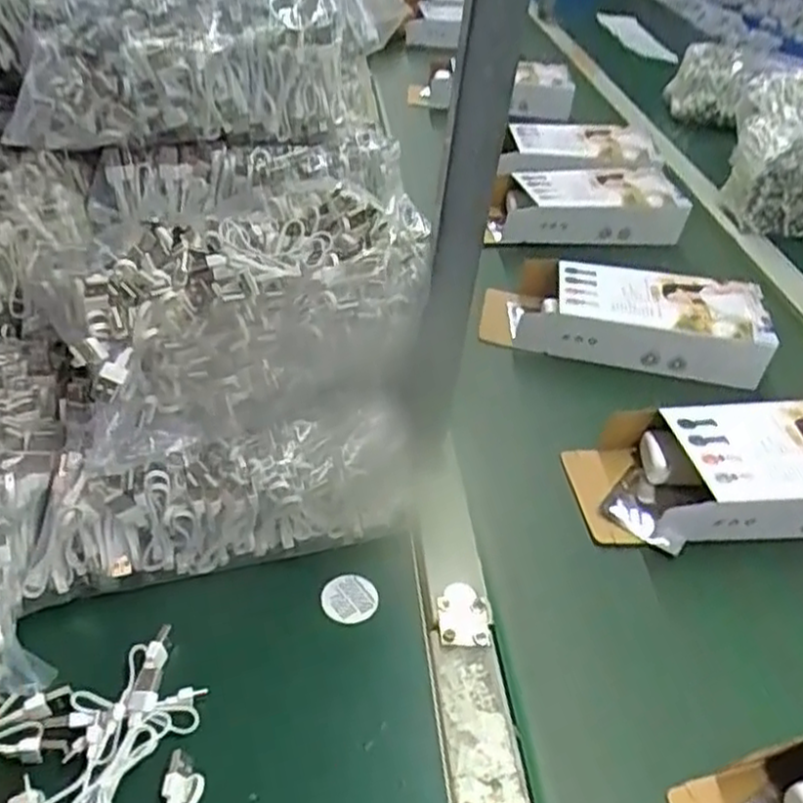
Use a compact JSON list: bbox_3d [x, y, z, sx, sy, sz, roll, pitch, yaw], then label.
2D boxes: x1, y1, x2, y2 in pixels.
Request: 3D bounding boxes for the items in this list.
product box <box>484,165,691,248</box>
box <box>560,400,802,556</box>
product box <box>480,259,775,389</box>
[{"bbox_3d":[0.210,-0.234,0.901,0.224,0.061,0.106,-3,40,-11],"label":"product box"},{"bbox_3d":[0.260,0.054,0.560,0.255,0.059,0.112,-1,40,-6],"label":"box"},{"bbox_3d":[0.207,-0.079,0.714,0.260,0.062,0.112,10,40,8],"label":"product box"}]

